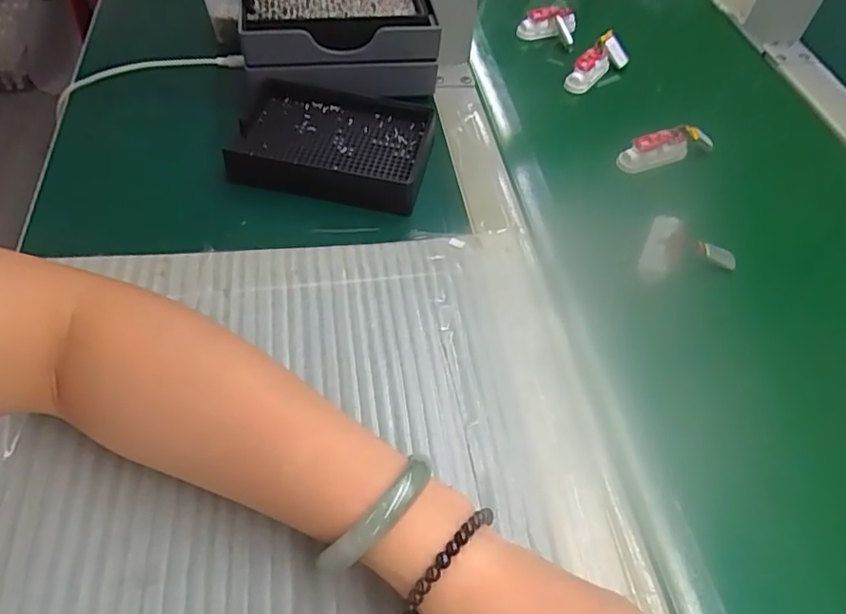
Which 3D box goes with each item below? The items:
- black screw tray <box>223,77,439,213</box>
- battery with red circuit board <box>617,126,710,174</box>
[{"bbox_3d":[-0.066,-0.122,0.435,0.139,0.030,0.092,10,54,3],"label":"black screw tray"},{"bbox_3d":[0.197,-0.129,0.469,0.081,0.029,0.008,-15,28,-6],"label":"battery with red circuit board"}]

